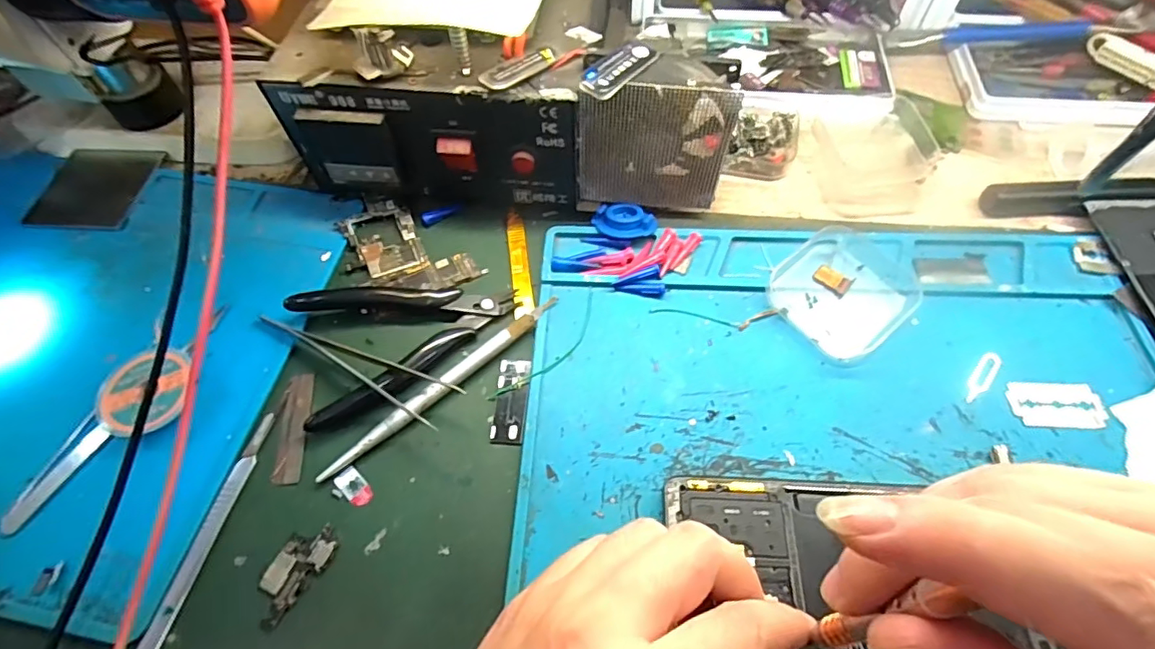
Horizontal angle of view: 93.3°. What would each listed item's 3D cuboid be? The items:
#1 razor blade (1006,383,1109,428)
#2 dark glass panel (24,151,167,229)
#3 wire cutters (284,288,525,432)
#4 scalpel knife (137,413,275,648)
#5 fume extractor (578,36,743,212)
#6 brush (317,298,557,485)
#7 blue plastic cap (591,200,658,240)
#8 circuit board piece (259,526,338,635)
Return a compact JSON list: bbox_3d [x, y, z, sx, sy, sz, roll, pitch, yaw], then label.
[{"bbox_3d":[0.230,0.038,0.262,0.042,0.004,0.022,1,61,2],"label":"razor blade"},{"bbox_3d":[-0.315,-0.089,0.356,0.074,0.004,0.064,2,64,8],"label":"dark glass panel"},{"bbox_3d":[-0.093,-0.002,0.294,0.118,0.012,0.073,-24,63,-11],"label":"wire cutters"},{"bbox_3d":[-0.167,0.096,0.245,0.008,0.006,0.117,9,61,7],"label":"scalpel knife"},{"bbox_3d":[0.042,-0.104,0.303,0.082,0.083,0.036,0,61,2],"label":"fume extractor"},{"bbox_3d":[-0.066,0.029,0.276,0.141,0.011,0.010,-38,66,-18],"label":"brush"},{"bbox_3d":[0.028,-0.061,0.321,0.037,0.004,0.025,10,61,7],"label":"blue plastic cap"},{"bbox_3d":[-0.124,0.107,0.237,0.021,0.004,0.042,32,66,18],"label":"circuit board piece"}]

